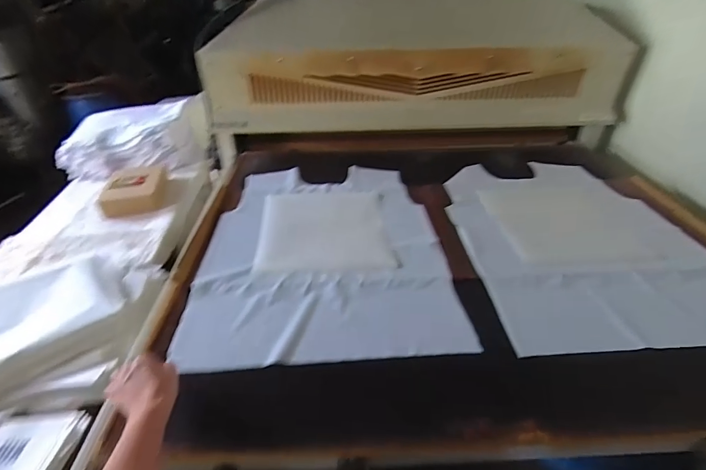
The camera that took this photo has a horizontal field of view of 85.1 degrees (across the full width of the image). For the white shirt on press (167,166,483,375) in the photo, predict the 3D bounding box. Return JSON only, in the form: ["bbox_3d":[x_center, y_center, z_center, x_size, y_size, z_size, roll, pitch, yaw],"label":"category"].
[{"bbox_3d":[-0.073,0.009,0.937,0.531,0.022,0.702,-2,35,-4],"label":"white shirt on press"}]

